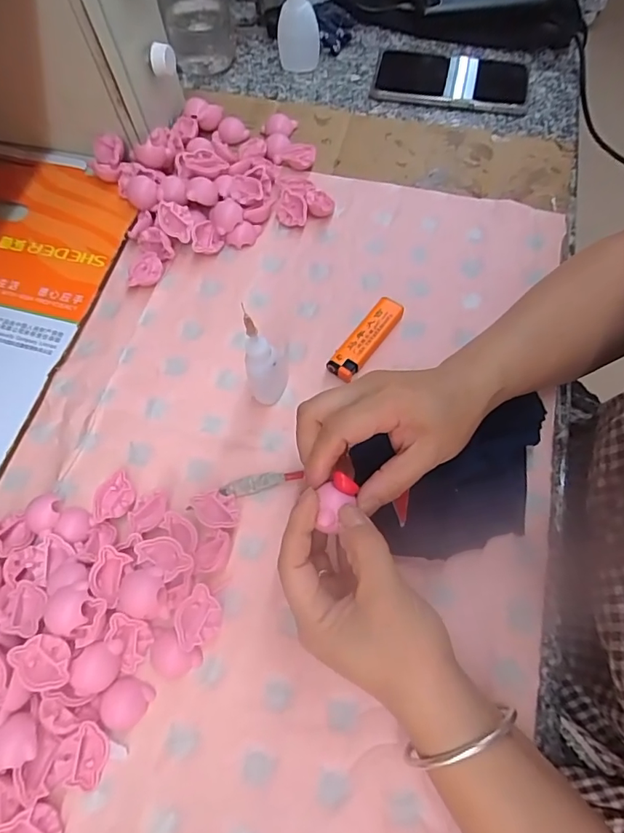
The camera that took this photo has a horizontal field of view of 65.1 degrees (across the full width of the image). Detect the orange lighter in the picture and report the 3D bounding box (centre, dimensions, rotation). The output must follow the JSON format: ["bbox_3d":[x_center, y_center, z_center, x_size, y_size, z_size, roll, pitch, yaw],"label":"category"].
[{"bbox_3d":[0.045,-0.064,0.401,0.025,0.015,0.082,35,73,12],"label":"orange lighter"}]

